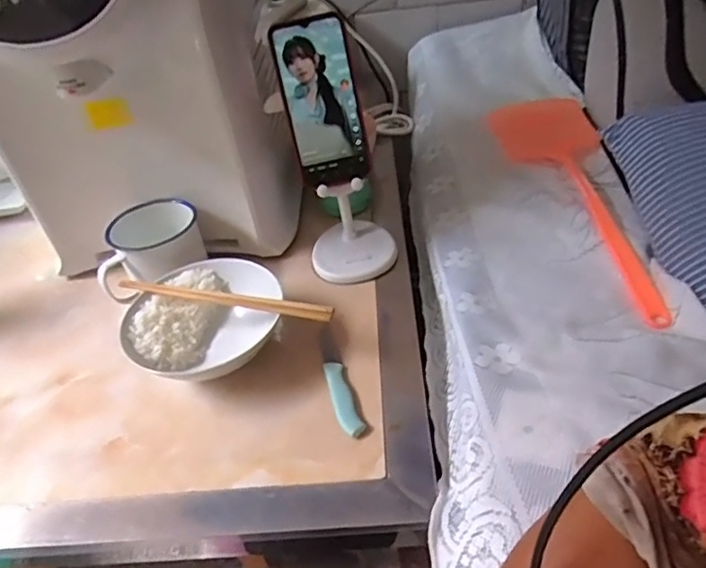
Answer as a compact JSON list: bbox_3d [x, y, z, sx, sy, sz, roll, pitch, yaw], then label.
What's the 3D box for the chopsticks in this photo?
[{"bbox_3d":[-0.127,0.012,0.548,0.229,0.012,0.017,9,43,19],"label":"chopsticks"}]

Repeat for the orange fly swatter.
[{"bbox_3d":[0.268,-0.122,0.687,0.125,0.019,0.453,-5,40,4],"label":"orange fly swatter"}]

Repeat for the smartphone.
[{"bbox_3d":[-0.031,-0.181,0.571,0.073,0.159,0.009,-11,22,5],"label":"smartphone"}]

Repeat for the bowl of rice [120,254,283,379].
[{"bbox_3d":[-0.145,0.043,0.571,0.152,0.062,0.135,-13,40,-6],"label":"bowl of rice"}]

